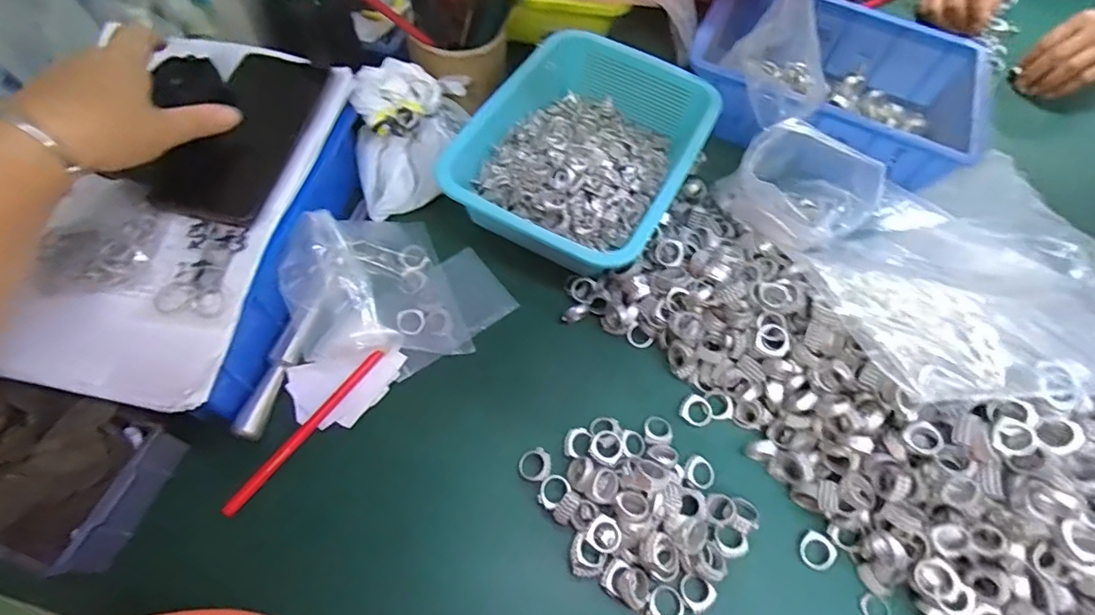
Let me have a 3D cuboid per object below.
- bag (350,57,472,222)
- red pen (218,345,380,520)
[{"bbox_3d":[-0.130,-0.163,0.480,0.084,0.089,0.122,11,60,2],"label":"bag"},{"bbox_3d":[-0.182,0.090,0.392,0.010,0.009,0.151,32,63,14],"label":"red pen"}]

